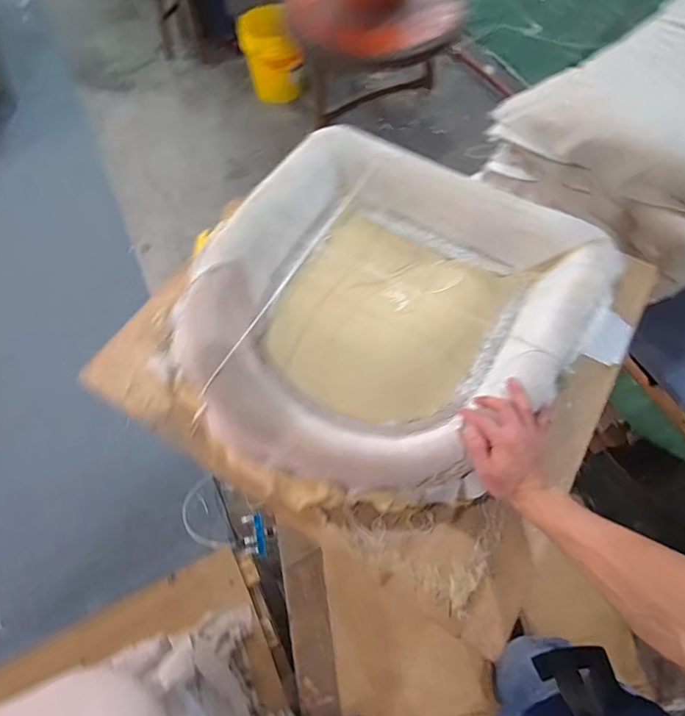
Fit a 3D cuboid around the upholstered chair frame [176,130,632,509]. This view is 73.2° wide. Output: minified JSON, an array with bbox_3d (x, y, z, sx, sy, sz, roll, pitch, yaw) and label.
[{"bbox_3d":[0.075,-0.073,0.725,0.582,0.123,0.592,32,69,17],"label":"upholstered chair frame"}]

